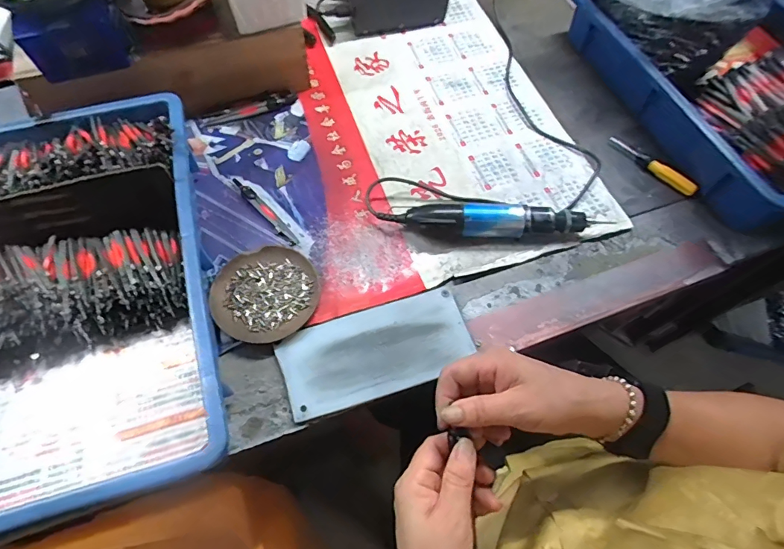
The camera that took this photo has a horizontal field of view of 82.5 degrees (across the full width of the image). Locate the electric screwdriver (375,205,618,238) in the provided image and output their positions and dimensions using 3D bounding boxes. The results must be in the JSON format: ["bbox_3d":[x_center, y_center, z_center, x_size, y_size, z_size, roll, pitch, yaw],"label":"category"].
[{"bbox_3d":[0.124,-0.063,0.525,0.263,0.039,0.036,-1,63,-2],"label":"electric screwdriver"}]

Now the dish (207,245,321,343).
[{"bbox_3d":[-0.139,0.021,0.493,0.112,0.013,0.111,1,63,-1],"label":"dish"}]

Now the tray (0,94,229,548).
[{"bbox_3d":[-0.332,0.012,0.453,0.288,0.088,0.428,-15,65,-9],"label":"tray"}]

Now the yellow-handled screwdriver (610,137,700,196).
[{"bbox_3d":[0.341,-0.144,0.585,0.016,0.018,0.122,-36,69,-17],"label":"yellow-handled screwdriver"}]

